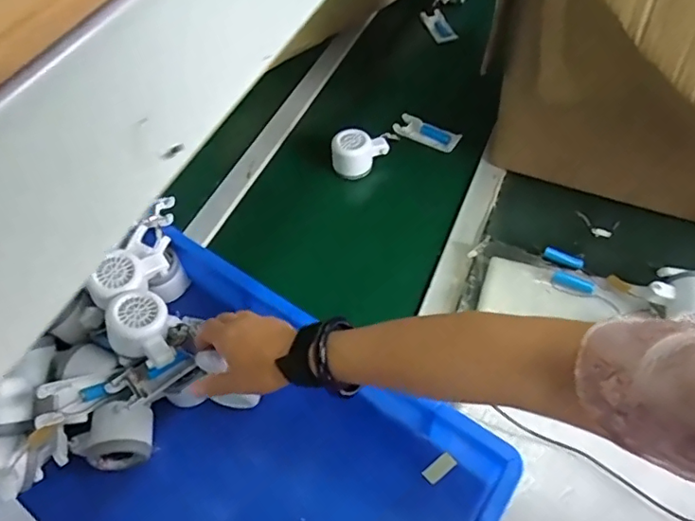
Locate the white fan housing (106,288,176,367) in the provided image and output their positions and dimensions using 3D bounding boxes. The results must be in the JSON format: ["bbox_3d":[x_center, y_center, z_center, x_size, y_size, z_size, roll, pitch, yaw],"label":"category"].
[{"bbox_3d":[-0.209,0.077,0.559,0.062,0.059,0.080,-33,59,-21],"label":"white fan housing"}]

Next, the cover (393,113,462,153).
[{"bbox_3d":[0.127,-0.200,0.861,0.103,0.025,0.037,25,58,19],"label":"cover"}]

